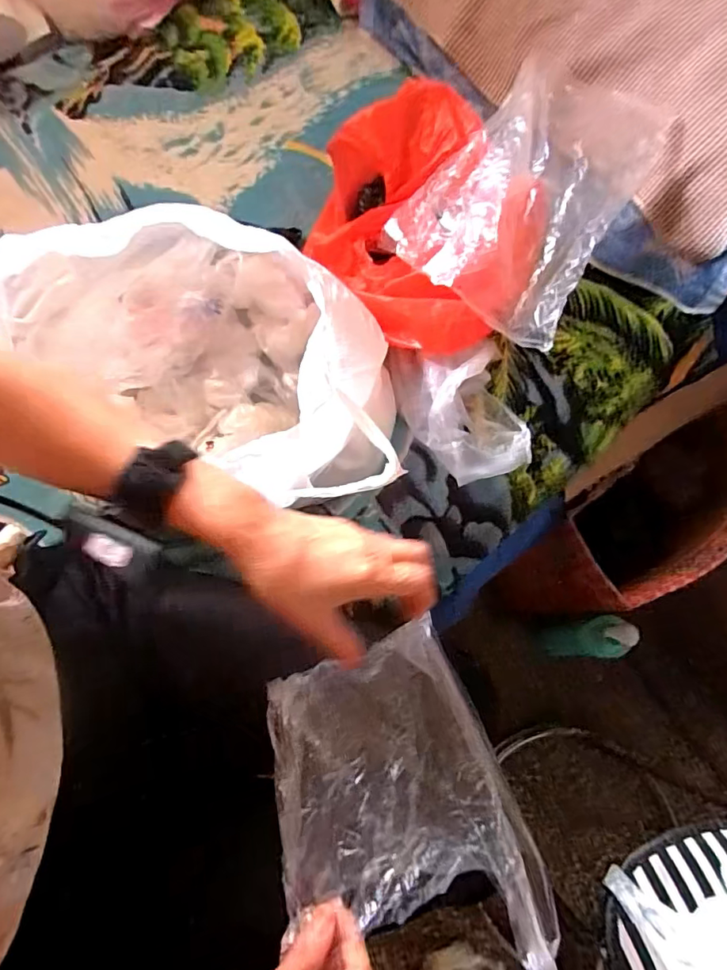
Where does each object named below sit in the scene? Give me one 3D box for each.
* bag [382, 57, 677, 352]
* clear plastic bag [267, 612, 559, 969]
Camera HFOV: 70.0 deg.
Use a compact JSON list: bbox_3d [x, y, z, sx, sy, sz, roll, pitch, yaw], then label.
[{"bbox_3d":[0.175,-0.315,0.549,0.194,0.062,0.302,32,75,8],"label":"bag"},{"bbox_3d":[0.029,0.257,0.400,0.174,0.060,0.251,-21,74,-7],"label":"clear plastic bag"}]

